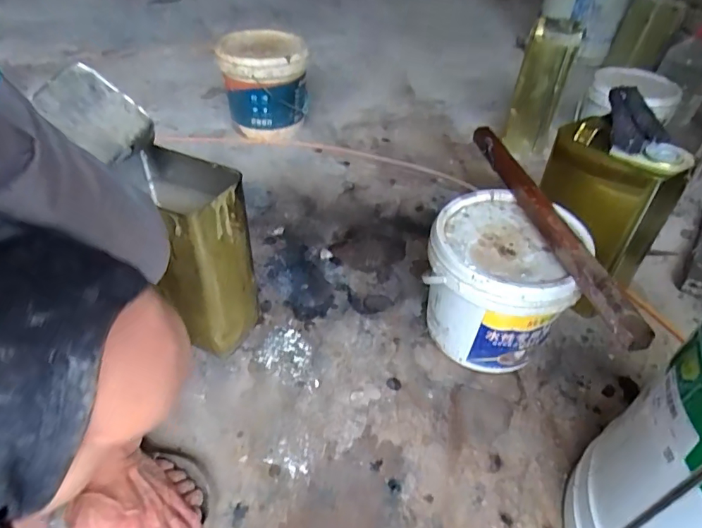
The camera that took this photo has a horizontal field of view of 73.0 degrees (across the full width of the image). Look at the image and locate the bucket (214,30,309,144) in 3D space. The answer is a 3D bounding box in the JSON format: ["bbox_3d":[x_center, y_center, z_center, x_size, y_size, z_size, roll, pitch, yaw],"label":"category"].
[{"bbox_3d":[-0.204,-0.420,1.152,0.201,0.212,0.234,-6,44,-7],"label":"bucket"}]

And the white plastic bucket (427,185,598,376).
[{"bbox_3d":[0.204,0.037,0.679,0.184,0.199,0.175,0,44,0],"label":"white plastic bucket"}]

